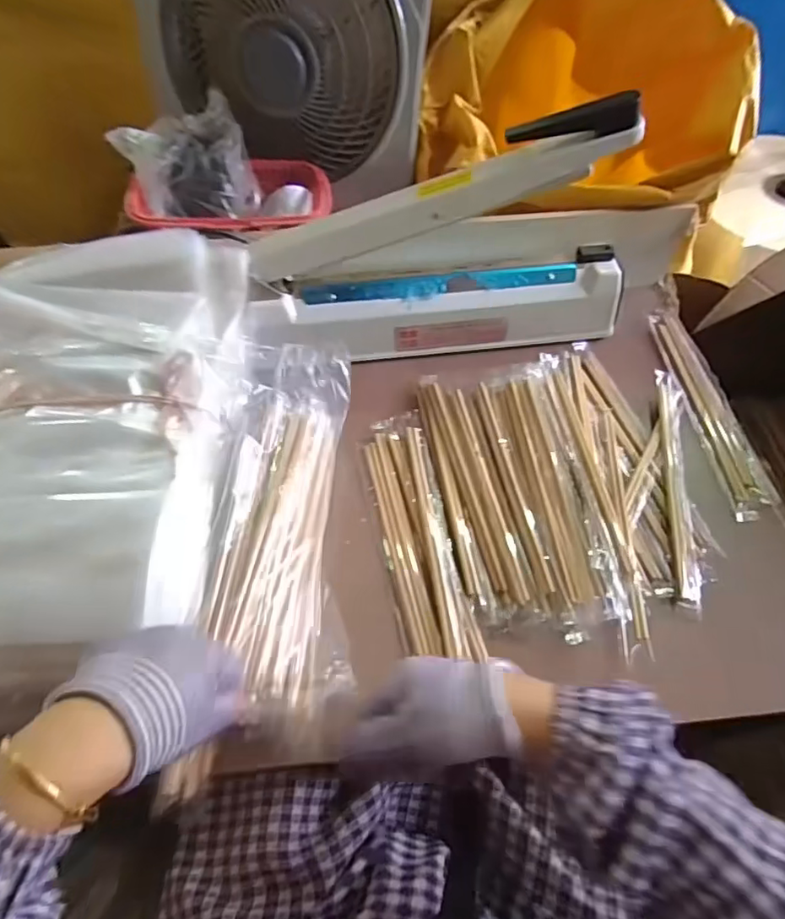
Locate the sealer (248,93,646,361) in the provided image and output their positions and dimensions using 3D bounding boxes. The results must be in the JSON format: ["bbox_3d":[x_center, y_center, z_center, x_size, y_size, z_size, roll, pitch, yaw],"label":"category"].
[{"bbox_3d":[0.050,-0.212,0.552,0.392,0.225,0.073,-6,58,-2],"label":"sealer"}]

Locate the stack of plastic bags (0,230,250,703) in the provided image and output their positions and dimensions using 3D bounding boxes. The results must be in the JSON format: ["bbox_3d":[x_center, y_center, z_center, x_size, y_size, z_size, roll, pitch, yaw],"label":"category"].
[{"bbox_3d":[-0.259,-0.023,0.465,0.241,0.071,0.400,-4,58,-1],"label":"stack of plastic bags"}]

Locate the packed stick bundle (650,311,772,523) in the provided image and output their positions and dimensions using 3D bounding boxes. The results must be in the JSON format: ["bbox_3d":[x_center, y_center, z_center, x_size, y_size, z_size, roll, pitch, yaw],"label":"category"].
[{"bbox_3d":[0.343,-0.061,0.589,0.050,0.013,0.273,-5,58,-2],"label":"packed stick bundle"}]

